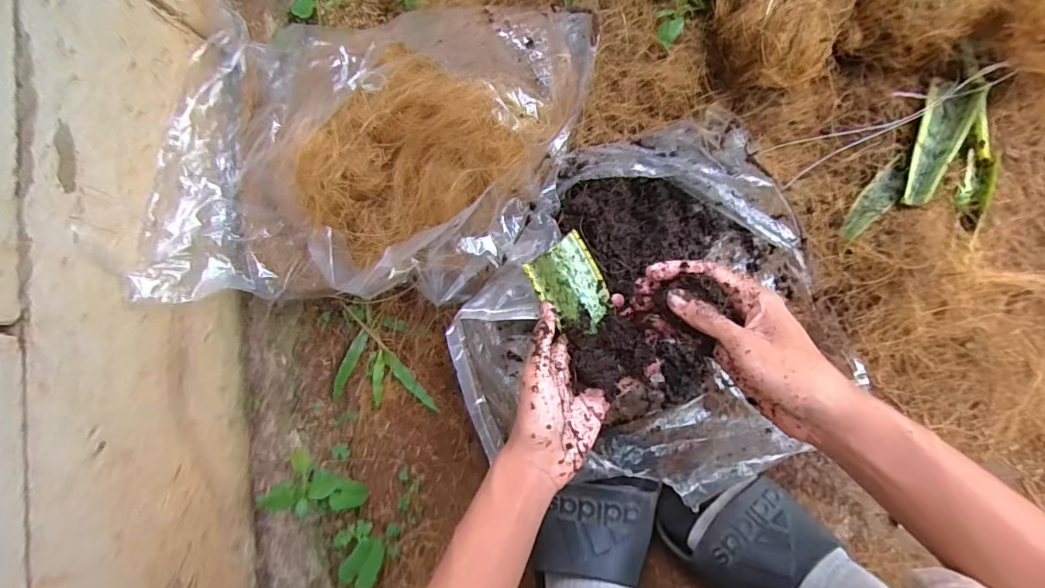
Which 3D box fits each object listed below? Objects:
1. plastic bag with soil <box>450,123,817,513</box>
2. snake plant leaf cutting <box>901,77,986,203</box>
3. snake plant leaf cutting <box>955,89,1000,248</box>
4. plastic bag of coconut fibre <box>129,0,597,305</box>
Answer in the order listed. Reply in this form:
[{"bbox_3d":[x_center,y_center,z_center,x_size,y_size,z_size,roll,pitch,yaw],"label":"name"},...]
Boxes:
[{"bbox_3d":[0.100,0.007,0.460,0.319,0.105,0.355,12,87,7],"label":"plastic bag with soil"},{"bbox_3d":[0.390,-0.141,0.445,0.042,0.018,0.120,22,90,8],"label":"snake plant leaf cutting"},{"bbox_3d":[0.428,-0.115,0.446,0.026,0.014,0.137,12,88,7],"label":"snake plant leaf cutting"},{"bbox_3d":[-0.121,-0.145,0.442,0.383,0.143,0.288,-5,86,7],"label":"plastic bag of coconut fibre"}]

